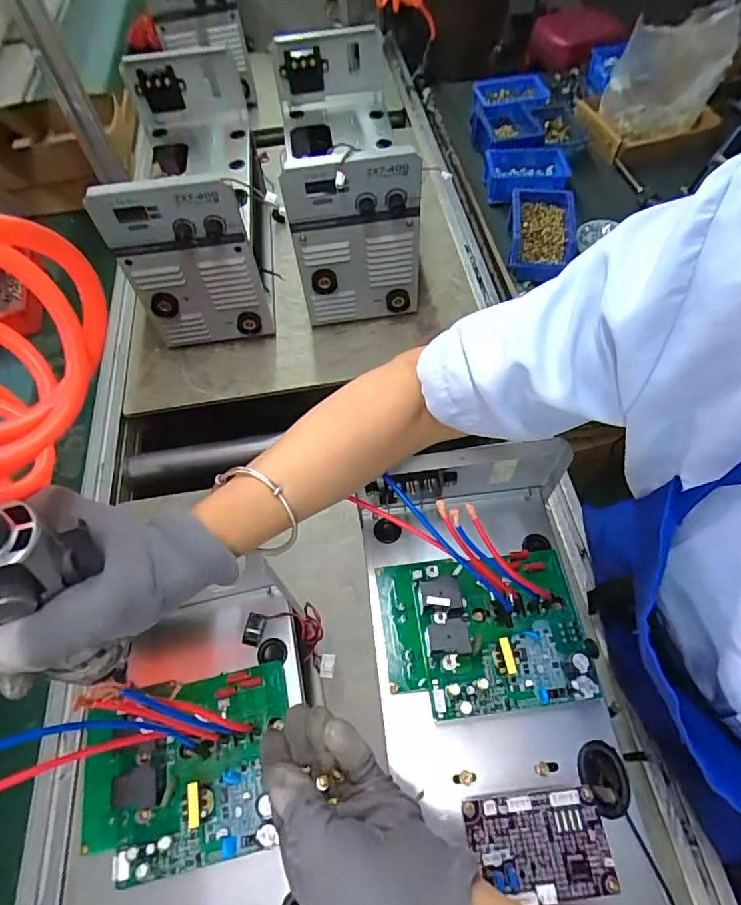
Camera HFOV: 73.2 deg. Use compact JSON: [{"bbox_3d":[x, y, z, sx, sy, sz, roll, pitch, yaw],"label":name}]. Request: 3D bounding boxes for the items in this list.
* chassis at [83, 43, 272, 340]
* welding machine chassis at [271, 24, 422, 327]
[{"bbox_3d":[-0.277,-0.406,0.806,0.191,0.269,0.398,-10,59,-3],"label":"chassis"},{"bbox_3d":[-0.042,-0.451,0.813,0.174,0.266,0.399,-7,59,-1],"label":"welding machine chassis"}]

